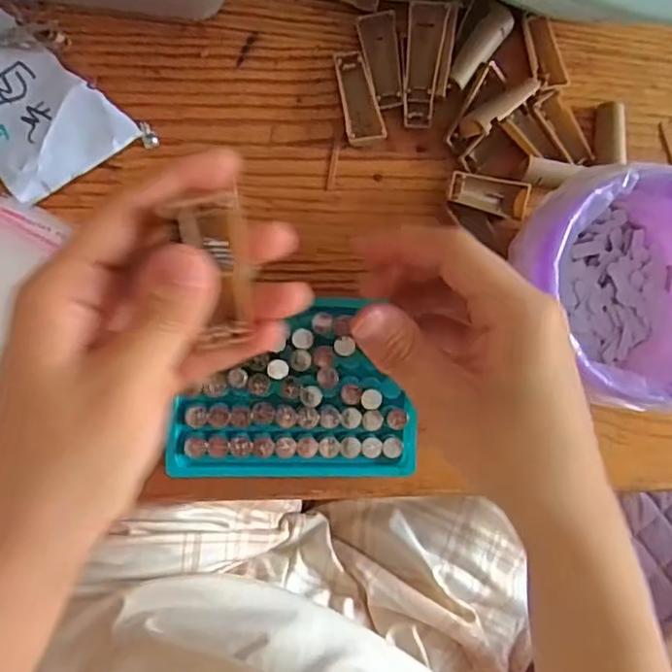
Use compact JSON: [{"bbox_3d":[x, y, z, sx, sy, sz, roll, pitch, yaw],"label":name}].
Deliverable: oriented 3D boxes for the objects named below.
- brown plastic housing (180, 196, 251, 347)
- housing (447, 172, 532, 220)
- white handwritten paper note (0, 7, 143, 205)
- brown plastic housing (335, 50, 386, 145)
[{"bbox_3d":[-0.037,-0.020,0.195,0.017,0.008,0.045,-6,122,-8],"label":"brown plastic housing"},{"bbox_3d":[0.086,-0.079,0.349,0.051,0.011,0.019,7,89,-24],"label":"housing"},{"bbox_3d":[-0.159,-0.123,0.318,0.067,0.007,0.094,-37,95,-7],"label":"white handwritten paper note"},{"bbox_3d":[0.012,-0.130,0.344,0.020,0.009,0.050,-13,92,-8],"label":"brown plastic housing"}]

